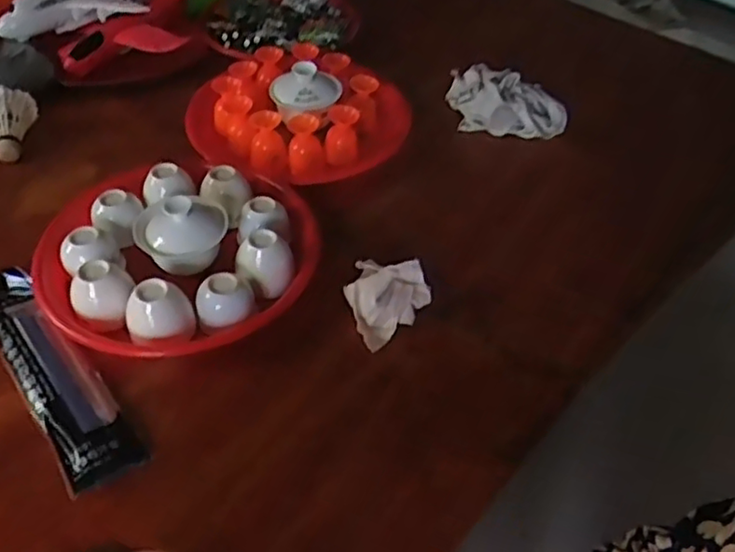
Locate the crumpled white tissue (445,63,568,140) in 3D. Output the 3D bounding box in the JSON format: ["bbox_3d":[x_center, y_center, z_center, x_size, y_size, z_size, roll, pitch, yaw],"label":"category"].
[{"bbox_3d":[0.172,-0.223,0.819,0.164,0.053,0.094,23,51,18],"label":"crumpled white tissue"}]

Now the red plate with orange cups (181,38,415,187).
[{"bbox_3d":[-0.077,-0.189,0.771,0.198,0.085,0.218,33,53,25],"label":"red plate with orange cups"}]

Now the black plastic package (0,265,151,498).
[{"bbox_3d":[-0.261,0.070,0.530,0.055,0.012,0.242,-31,56,-27],"label":"black plastic package"}]

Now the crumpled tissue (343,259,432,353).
[{"bbox_3d":[0.011,0.014,0.588,0.077,0.041,0.072,-33,57,-28],"label":"crumpled tissue"}]

